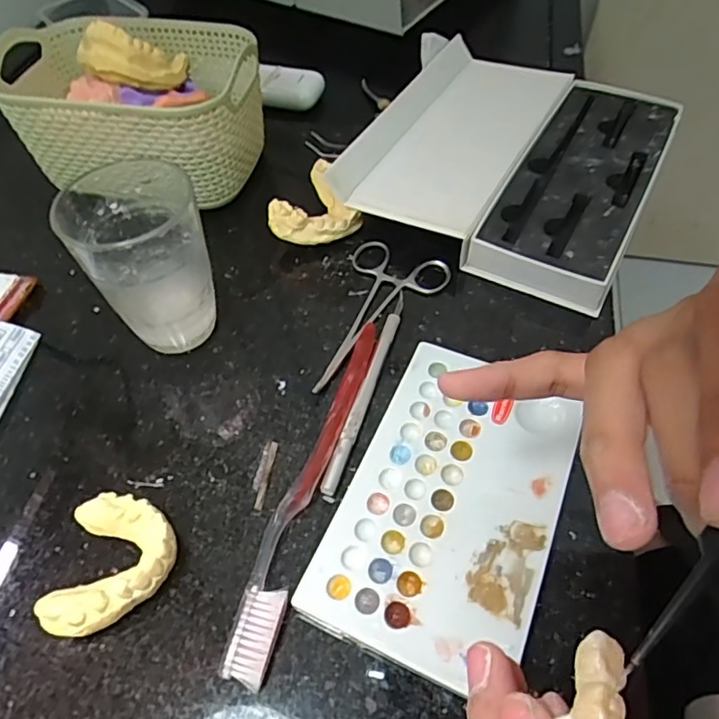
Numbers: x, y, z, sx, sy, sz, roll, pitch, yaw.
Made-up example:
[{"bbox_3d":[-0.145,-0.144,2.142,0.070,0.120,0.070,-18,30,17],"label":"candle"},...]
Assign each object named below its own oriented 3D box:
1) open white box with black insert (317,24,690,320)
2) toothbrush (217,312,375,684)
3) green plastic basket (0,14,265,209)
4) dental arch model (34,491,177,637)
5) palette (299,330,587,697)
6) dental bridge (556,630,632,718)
[{"bbox_3d":[0.109,-0.150,0.404,0.189,0.045,0.212,22,58,19],"label":"open white box with black insert"},{"bbox_3d":[-0.024,0.055,0.279,0.021,0.012,0.188,11,55,12],"label":"toothbrush"},{"bbox_3d":[-0.155,-0.179,0.412,0.173,0.091,0.122,7,54,9],"label":"green plastic basket"},{"bbox_3d":[-0.108,0.091,0.254,0.051,0.018,0.060,-1,53,3],"label":"dental arch model"},{"bbox_3d":[0.044,0.065,0.268,0.092,0.012,0.149,18,57,17],"label":"palette"},{"bbox_3d":[0.047,0.064,0.111,0.009,0.005,0.019,16,45,15],"label":"dental bridge"}]

